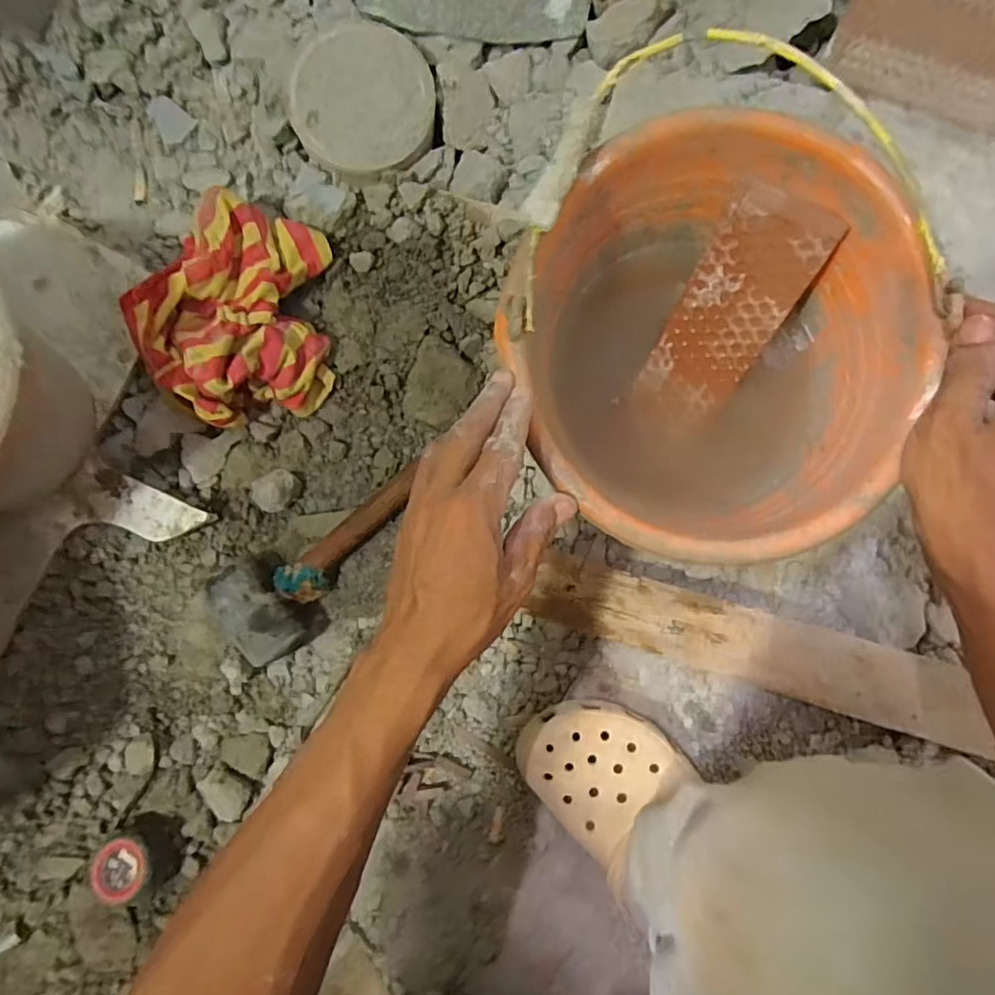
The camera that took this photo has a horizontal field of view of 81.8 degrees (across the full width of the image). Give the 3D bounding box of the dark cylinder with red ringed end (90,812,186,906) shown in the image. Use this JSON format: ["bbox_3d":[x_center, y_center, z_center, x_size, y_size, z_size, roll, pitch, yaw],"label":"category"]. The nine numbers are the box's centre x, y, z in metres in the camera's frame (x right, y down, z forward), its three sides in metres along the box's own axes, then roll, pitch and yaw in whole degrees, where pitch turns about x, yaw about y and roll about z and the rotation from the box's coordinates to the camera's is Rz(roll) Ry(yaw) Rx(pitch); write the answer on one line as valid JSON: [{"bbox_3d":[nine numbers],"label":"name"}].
[{"bbox_3d":[-0.330,0.329,0.527,0.062,0.042,0.060,-22,81,1],"label":"dark cylinder with red ringed end"}]

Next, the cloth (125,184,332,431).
[{"bbox_3d":[-0.250,-0.179,0.547,0.164,0.080,0.216,-2,82,4],"label":"cloth"}]

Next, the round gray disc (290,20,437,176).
[{"bbox_3d":[-0.137,-0.414,0.595,0.137,0.034,0.145,-1,82,4],"label":"round gray disc"}]

